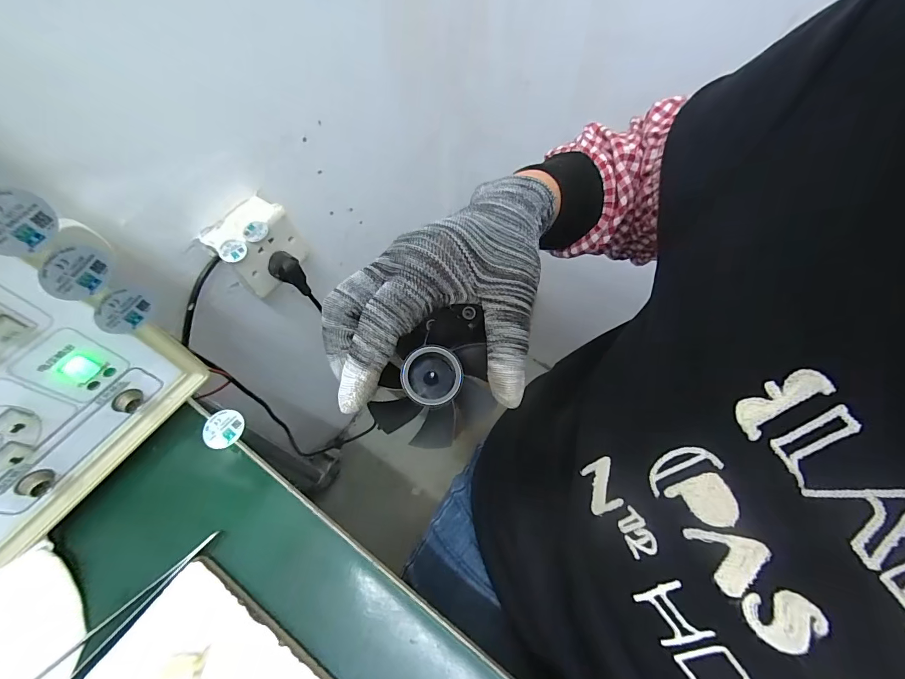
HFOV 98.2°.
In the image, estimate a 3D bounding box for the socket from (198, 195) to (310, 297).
[{"bbox_3d":[-0.233,-0.109,0.469,0.059,0.081,0.091,29,65,15],"label":"socket"}]

